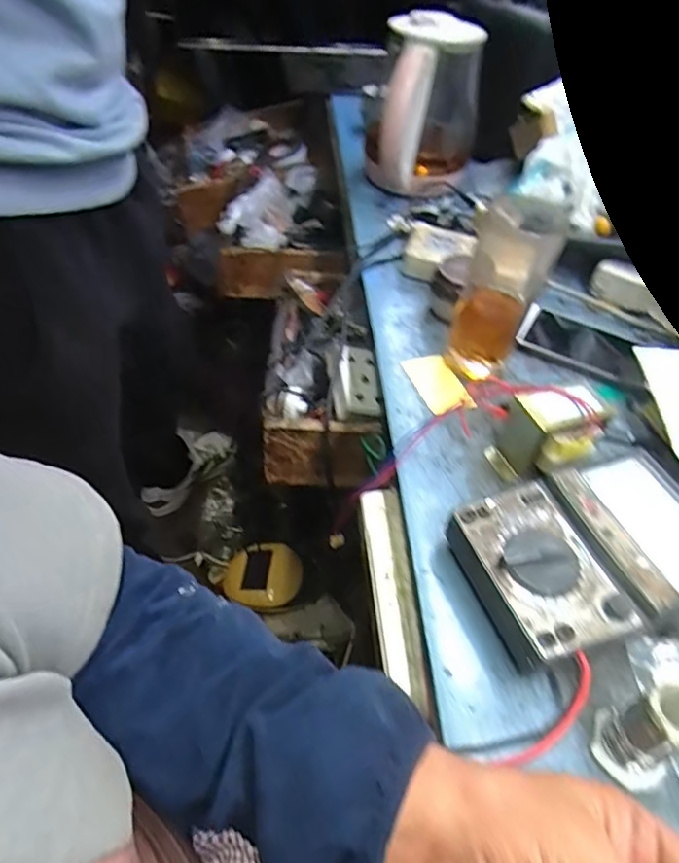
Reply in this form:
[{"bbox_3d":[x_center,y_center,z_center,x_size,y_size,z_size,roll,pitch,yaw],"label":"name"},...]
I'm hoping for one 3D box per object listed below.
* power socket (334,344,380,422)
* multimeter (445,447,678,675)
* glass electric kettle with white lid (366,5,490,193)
[{"bbox_3d":[0.020,-0.060,0.606,0.048,0.034,0.090,1,47,-2],"label":"power socket"},{"bbox_3d":[0.170,0.084,0.368,0.180,0.045,0.121,-13,50,-17],"label":"multimeter"},{"bbox_3d":[0.107,-0.412,0.720,0.143,0.182,0.141,10,47,3],"label":"glass electric kettle with white lid"}]

